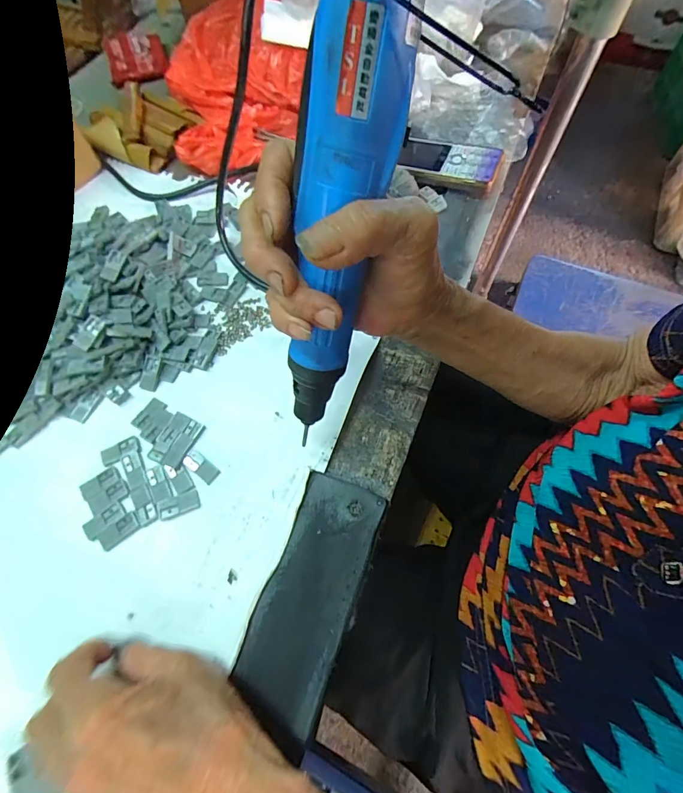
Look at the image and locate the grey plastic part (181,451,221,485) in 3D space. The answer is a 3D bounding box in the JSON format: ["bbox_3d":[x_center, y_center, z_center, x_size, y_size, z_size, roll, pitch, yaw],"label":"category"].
[{"bbox_3d":[-0.105,0.052,0.292,0.029,0.004,0.013,33,70,17],"label":"grey plastic part"}]

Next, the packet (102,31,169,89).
[{"bbox_3d":[-0.298,-0.493,0.568,0.081,0.023,0.109,-19,65,-7],"label":"packet"}]

